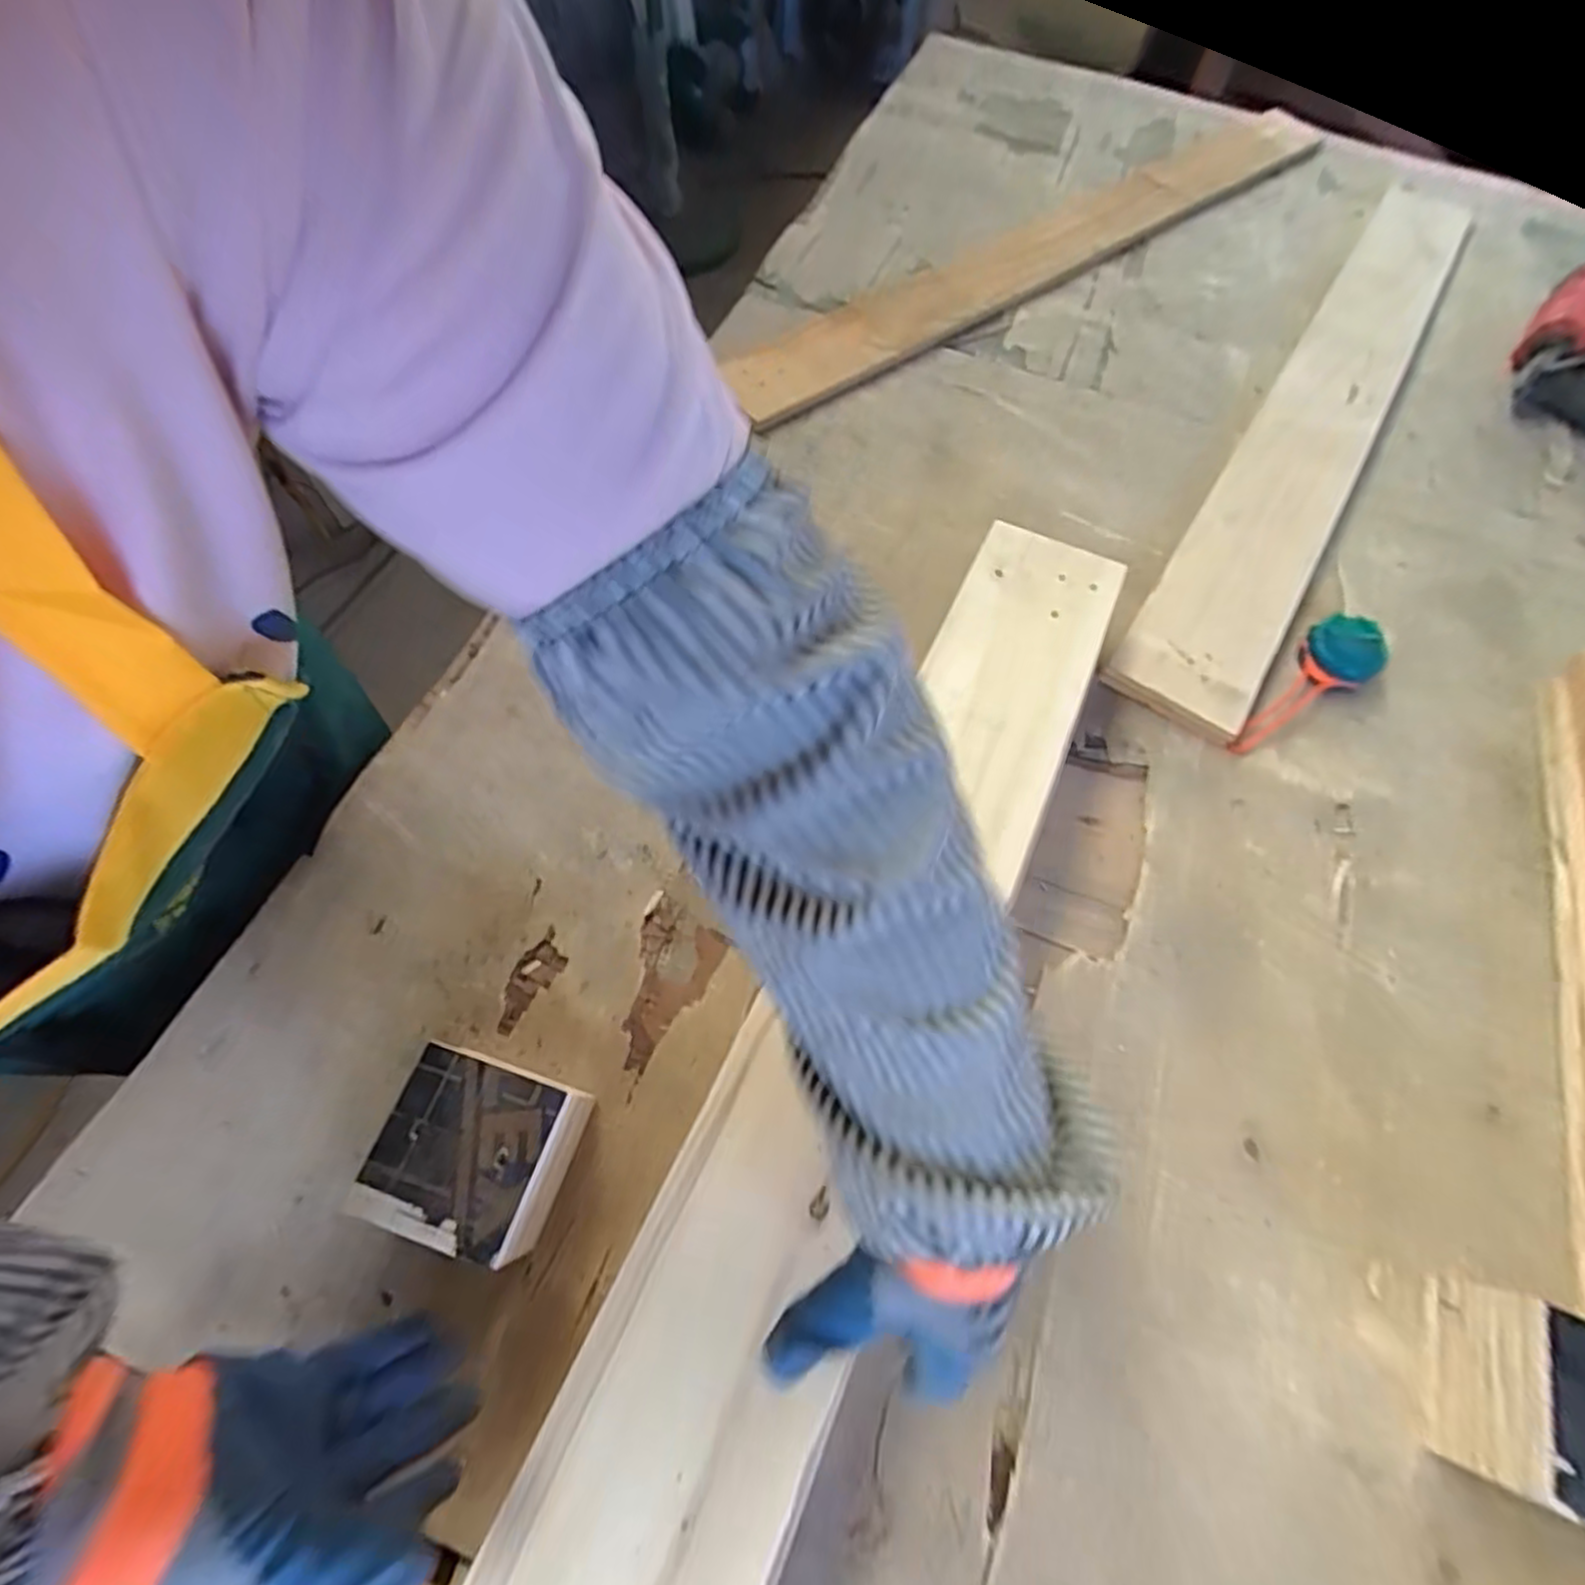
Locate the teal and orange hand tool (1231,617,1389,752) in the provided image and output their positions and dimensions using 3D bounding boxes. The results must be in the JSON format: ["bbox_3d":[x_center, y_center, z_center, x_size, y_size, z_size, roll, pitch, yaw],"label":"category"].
[{"bbox_3d":[0.451,-0.097,0.618,0.189,0.040,0.067,-31,69,-18],"label":"teal and orange hand tool"}]

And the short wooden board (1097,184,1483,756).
[{"bbox_3d":[0.519,-0.366,0.687,0.112,0.027,0.732,32,73,11],"label":"short wooden board"}]

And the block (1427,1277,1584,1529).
[{"bbox_3d":[0.420,0.340,0.377,0.093,0.072,0.094,24,64,8],"label":"block"}]

